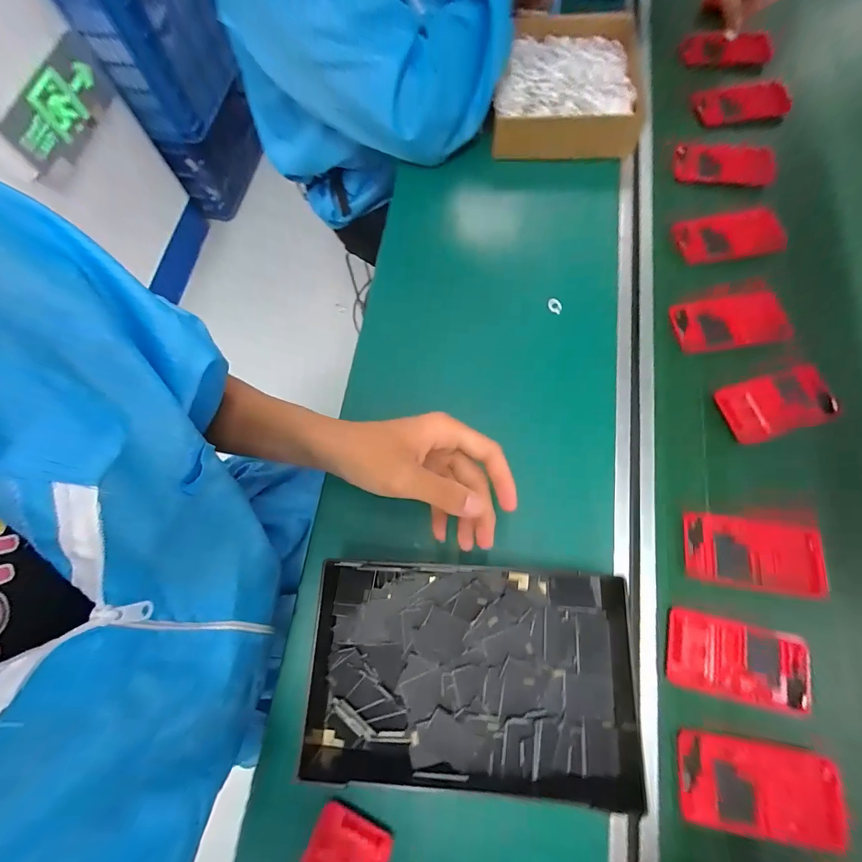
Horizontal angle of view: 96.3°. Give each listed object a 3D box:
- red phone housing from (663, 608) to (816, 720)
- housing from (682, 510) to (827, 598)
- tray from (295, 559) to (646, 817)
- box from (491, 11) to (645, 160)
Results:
[{"bbox_3d":[0.269,0.202,0.337,0.119,0.008,0.063,12,73,5],"label":"red phone housing"},{"bbox_3d":[0.304,0.116,0.364,0.122,0.006,0.065,8,72,3],"label":"housing"},{"bbox_3d":[0.032,0.203,0.330,0.281,0.037,0.173,3,72,2],"label":"tray"},{"bbox_3d":[0.192,-0.483,0.527,0.177,0.052,0.225,12,73,5],"label":"box"}]

